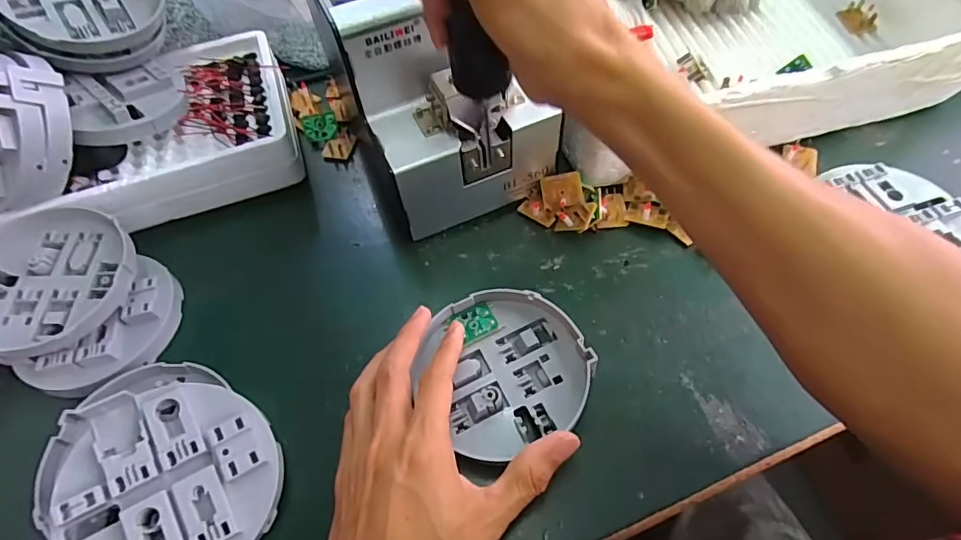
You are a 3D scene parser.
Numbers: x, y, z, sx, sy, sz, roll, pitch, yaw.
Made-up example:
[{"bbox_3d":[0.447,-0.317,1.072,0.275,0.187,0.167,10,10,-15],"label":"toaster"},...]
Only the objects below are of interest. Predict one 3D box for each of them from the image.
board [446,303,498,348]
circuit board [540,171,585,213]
[{"bbox_3d":[-0.004,0.033,0.322,0.026,0.004,0.023,-25,58,-12],"label":"board"},{"bbox_3d":[0.062,-0.058,0.378,0.030,0.004,0.028,-8,88,13],"label":"circuit board"}]

